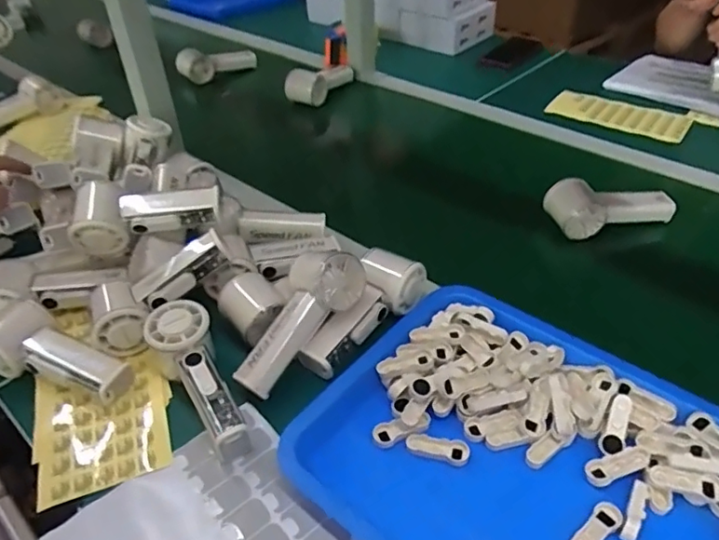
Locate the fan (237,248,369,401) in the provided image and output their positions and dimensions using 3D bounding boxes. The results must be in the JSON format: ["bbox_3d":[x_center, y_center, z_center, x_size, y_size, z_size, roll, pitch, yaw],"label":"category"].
[{"bbox_3d":[-0.062,0.043,0.516,0.067,0.052,0.156,27,70,30],"label":"fan"}]

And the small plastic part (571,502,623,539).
[{"bbox_3d":[0.169,0.187,0.394,0.051,0.006,0.019,-33,51,-30],"label":"small plastic part"}]

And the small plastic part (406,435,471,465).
[{"bbox_3d":[0.065,0.148,0.455,0.051,0.014,0.016,6,42,11],"label":"small plastic part"}]

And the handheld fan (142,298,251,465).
[{"bbox_3d":[-0.141,0.100,0.496,0.053,0.066,0.155,-24,60,-22],"label":"handheld fan"}]

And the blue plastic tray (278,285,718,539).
[{"bbox_3d":[0.137,0.149,0.428,0.325,0.034,0.259,30,51,30],"label":"blue plastic tray"}]

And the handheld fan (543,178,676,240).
[{"bbox_3d":[0.309,-0.085,0.682,0.151,0.052,0.057,-11,43,-10],"label":"handheld fan"}]

